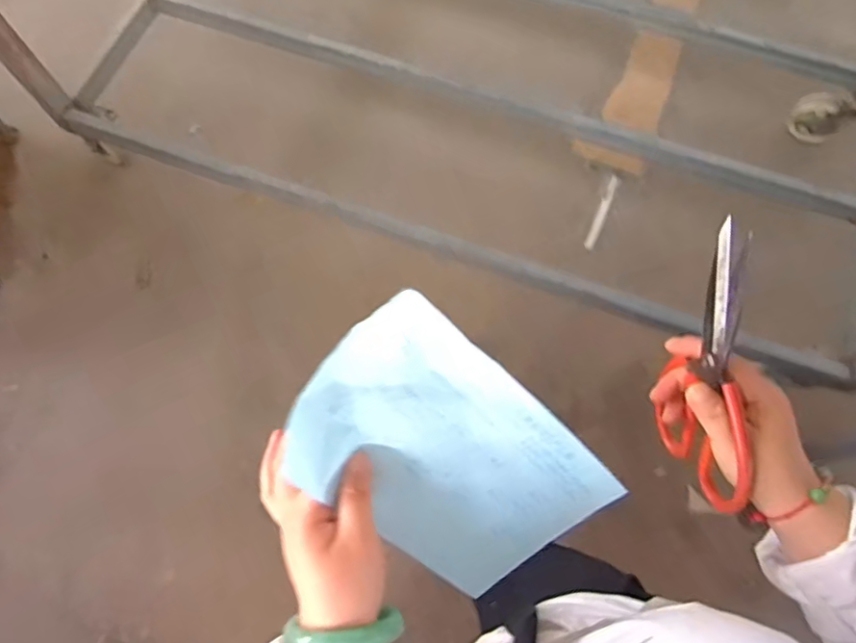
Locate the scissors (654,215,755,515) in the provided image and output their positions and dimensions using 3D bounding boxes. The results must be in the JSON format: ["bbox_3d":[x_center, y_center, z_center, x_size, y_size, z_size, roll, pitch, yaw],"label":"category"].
[{"bbox_3d":[0.190,0.033,0.376,0.016,0.204,0.090,-11,28,-5],"label":"scissors"}]

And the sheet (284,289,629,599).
[{"bbox_3d":[0.015,0.093,0.354,0.133,0.025,0.208,-43,113,10],"label":"sheet"}]

